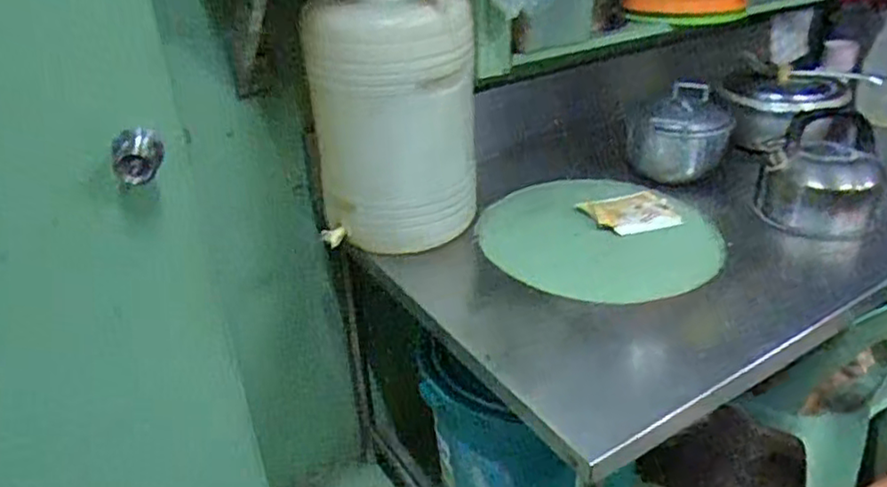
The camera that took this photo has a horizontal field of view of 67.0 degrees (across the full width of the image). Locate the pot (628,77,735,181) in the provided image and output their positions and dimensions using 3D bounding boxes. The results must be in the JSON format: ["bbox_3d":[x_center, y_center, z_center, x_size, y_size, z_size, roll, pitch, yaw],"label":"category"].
[{"bbox_3d":[0.474,-0.223,1.340,0.180,0.147,0.198,-4,32,2],"label":"pot"}]

